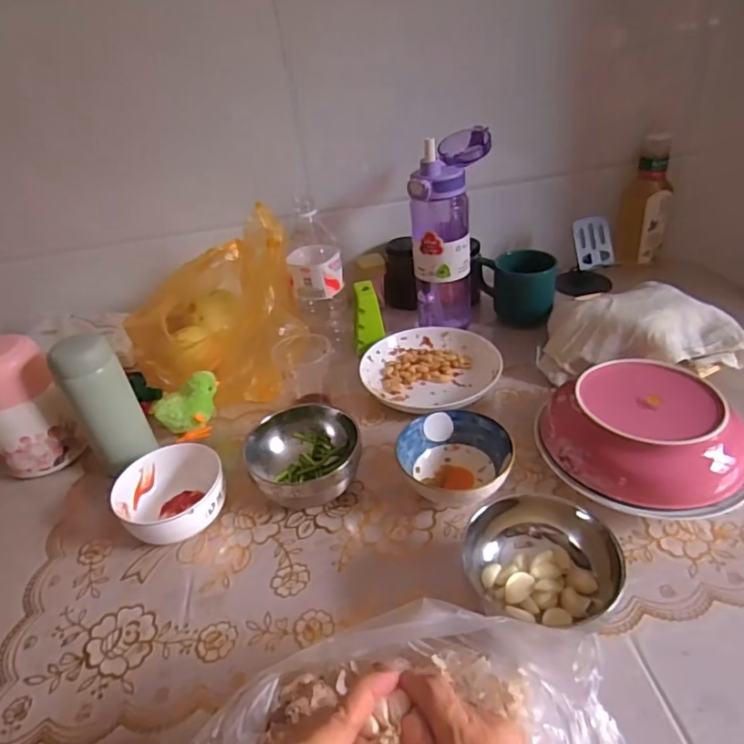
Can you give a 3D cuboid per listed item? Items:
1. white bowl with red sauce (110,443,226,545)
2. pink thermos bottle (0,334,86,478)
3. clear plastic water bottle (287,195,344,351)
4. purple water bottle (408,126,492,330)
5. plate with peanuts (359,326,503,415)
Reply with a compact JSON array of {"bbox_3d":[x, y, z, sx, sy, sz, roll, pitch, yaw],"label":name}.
[{"bbox_3d":[-0.201,0.127,0.544,0.103,0.053,0.112,-25,37,-25],"label":"white bowl with red sauce"},{"bbox_3d":[-0.392,0.048,0.605,0.086,0.165,0.064,-29,39,-29],"label":"pink thermos bottle"},{"bbox_3d":[-0.072,-0.123,0.706,0.067,0.187,0.066,-10,35,-4],"label":"clear plastic water bottle"},{"bbox_3d":[0.109,-0.188,0.741,0.093,0.238,0.126,4,36,16],"label":"purple water bottle"},{"bbox_3d":[0.075,-0.004,0.703,0.171,0.041,0.149,-9,33,-2],"label":"plate with peanuts"}]

